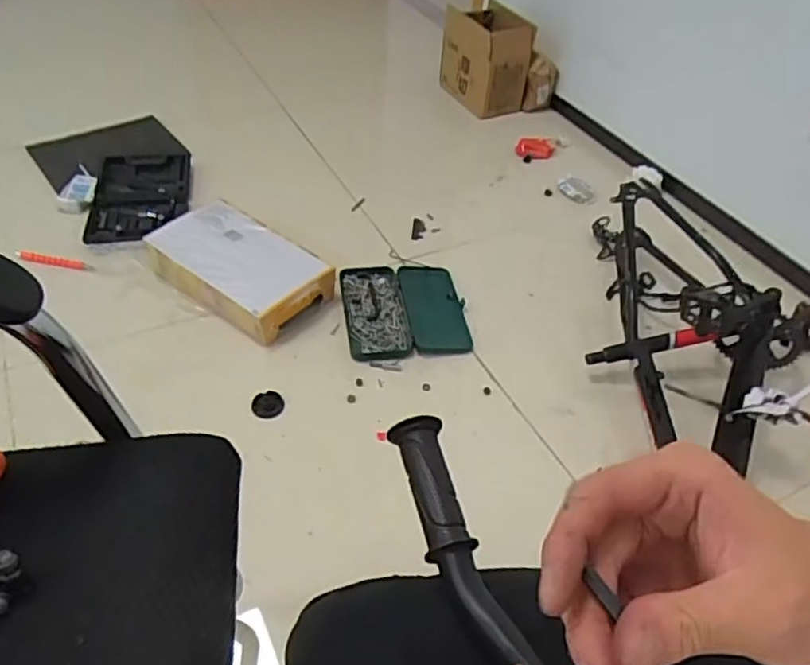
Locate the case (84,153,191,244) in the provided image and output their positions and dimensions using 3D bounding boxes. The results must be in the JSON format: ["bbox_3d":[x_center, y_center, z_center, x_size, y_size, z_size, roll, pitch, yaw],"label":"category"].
[{"bbox_3d":[-0.614,-0.307,1.452,0.206,0.044,0.340,-4,47,-8],"label":"case"}]

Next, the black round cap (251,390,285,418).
[{"bbox_3d":[-0.240,0.125,1.102,0.055,0.006,0.055,2,46,-2],"label":"black round cap"}]

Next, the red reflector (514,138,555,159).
[{"bbox_3d":[0.359,-0.510,1.739,0.105,0.033,0.069,7,46,2],"label":"red reflector"}]

